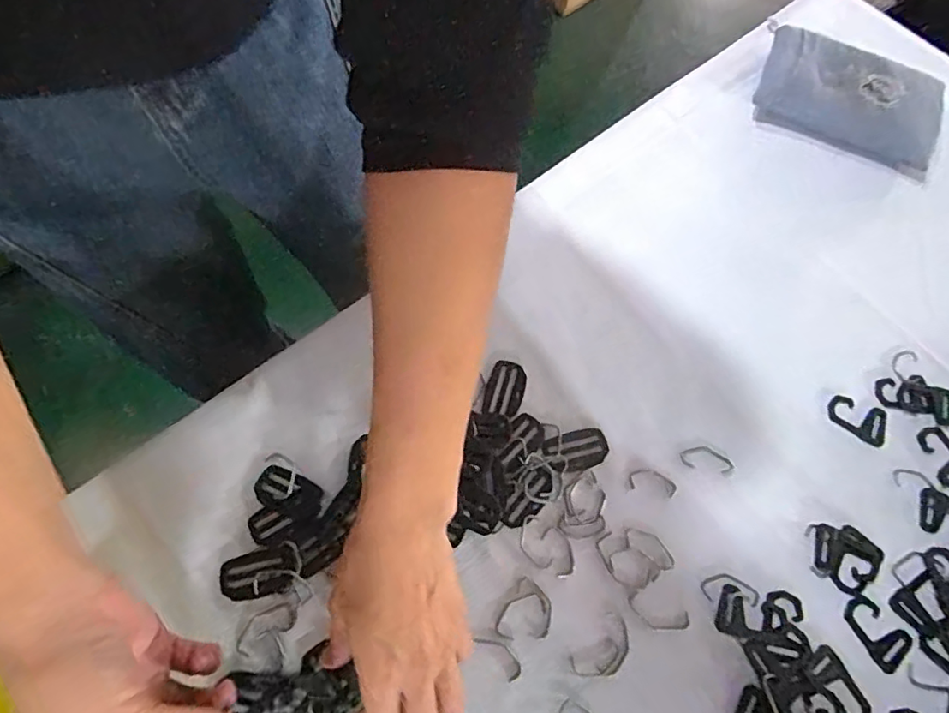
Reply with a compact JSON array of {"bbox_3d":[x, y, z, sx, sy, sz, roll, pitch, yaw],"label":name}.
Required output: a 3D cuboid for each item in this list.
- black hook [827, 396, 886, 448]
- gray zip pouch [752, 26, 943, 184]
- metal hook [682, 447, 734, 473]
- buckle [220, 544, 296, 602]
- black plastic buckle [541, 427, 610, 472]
[{"bbox_3d":[0.288,0.048,0.425,0.043,0.004,0.030,19,66,5],"label":"black hook"},{"bbox_3d":[0.356,-0.244,0.532,0.166,0.027,0.107,24,86,10],"label":"gray zip pouch"},{"bbox_3d":[0.168,0.073,0.406,0.039,0.004,0.016,7,66,0],"label":"metal hook"},{"bbox_3d":[-0.139,0.138,0.360,0.046,0.004,0.028,-11,67,-8],"label":"buckle"},{"bbox_3d":[0.073,0.067,0.403,0.046,0.004,0.028,-14,67,-9],"label":"black plastic buckle"}]

